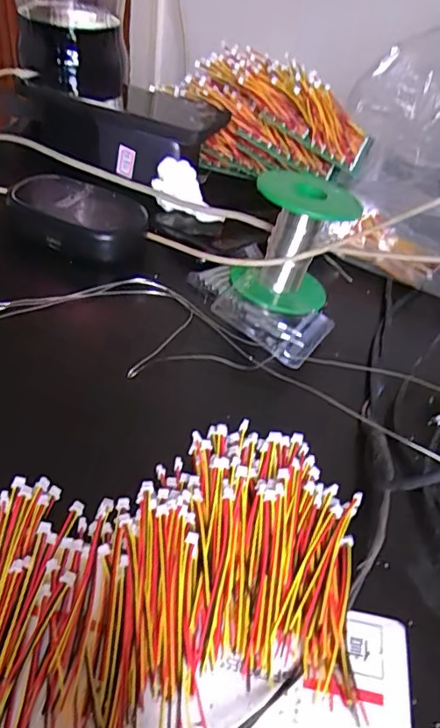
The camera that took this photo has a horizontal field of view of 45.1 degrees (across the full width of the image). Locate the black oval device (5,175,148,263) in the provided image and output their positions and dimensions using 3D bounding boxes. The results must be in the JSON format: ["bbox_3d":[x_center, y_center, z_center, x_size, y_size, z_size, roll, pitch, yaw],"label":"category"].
[{"bbox_3d":[-0.099,-0.104,0.384,0.093,0.033,0.055,24,45,15],"label":"black oval device"}]

